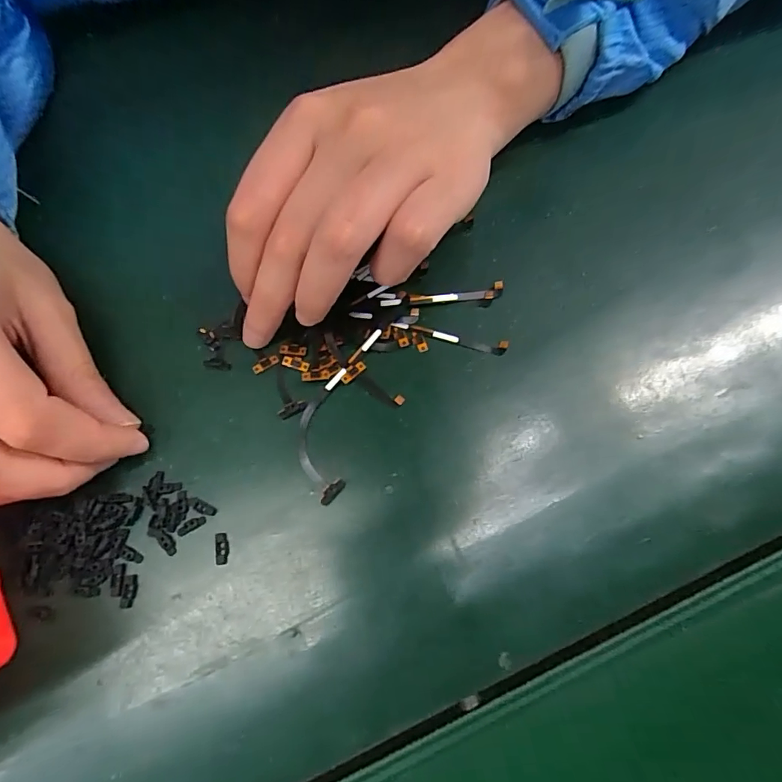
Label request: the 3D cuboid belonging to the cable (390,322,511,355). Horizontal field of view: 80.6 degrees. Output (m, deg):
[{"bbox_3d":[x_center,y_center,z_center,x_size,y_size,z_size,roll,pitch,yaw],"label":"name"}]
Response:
[{"bbox_3d":[0.023,-0.022,0.187,0.047,0.004,0.005,13,72,7],"label":"cable"}]

